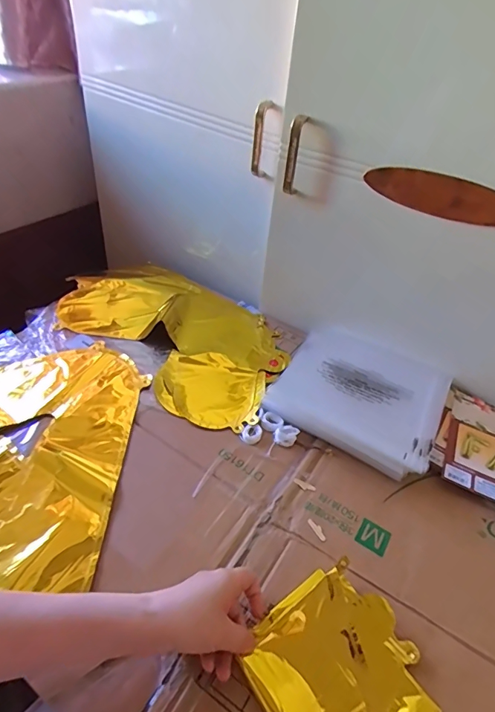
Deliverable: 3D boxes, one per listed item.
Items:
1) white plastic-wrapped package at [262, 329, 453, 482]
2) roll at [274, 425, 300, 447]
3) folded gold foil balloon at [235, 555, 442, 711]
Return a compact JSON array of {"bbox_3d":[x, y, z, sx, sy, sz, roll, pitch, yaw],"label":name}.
[{"bbox_3d":[0.163,0.047,0.622,0.218,0.025,0.207,25,47,19],"label":"white plastic-wrapped package"},{"bbox_3d":[0.050,0.104,0.570,0.027,0.010,0.029,3,44,-3],"label":"roll"},{"bbox_3d":[0.081,0.276,0.384,0.136,0.020,0.142,-24,51,-28],"label":"folded gold foil balloon"}]

